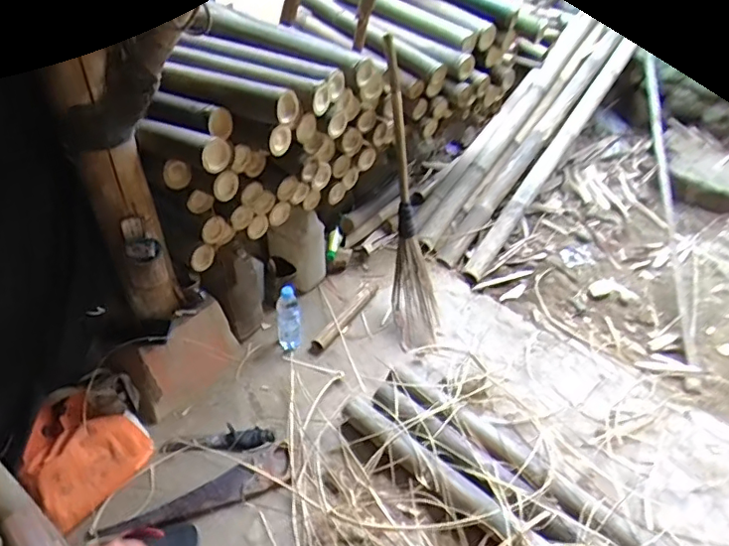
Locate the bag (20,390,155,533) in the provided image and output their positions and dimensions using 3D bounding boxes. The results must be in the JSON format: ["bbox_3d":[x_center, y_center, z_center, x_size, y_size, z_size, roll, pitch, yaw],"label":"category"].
[{"bbox_3d":[-0.677,0.425,1.327,0.248,0.104,0.264,27,49,25],"label":"bag"}]

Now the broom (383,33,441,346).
[{"bbox_3d":[0.129,-0.209,1.611,0.134,0.878,0.103,-8,17,-10],"label":"broom"}]

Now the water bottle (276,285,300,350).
[{"bbox_3d":[-0.216,0.128,1.589,0.070,0.215,0.060,-7,44,-9],"label":"water bottle"}]

